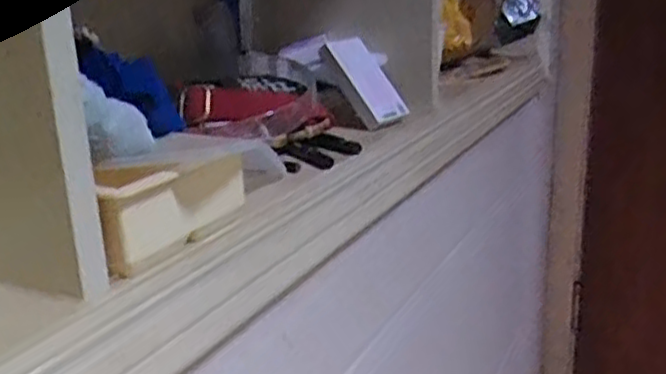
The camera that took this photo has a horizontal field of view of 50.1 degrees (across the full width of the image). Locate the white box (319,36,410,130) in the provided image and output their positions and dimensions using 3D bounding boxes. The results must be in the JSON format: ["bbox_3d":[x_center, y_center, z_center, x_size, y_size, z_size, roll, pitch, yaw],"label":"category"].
[{"bbox_3d":[0.029,-0.099,0.665,0.051,0.094,0.015,-24,-15,-43],"label":"white box"}]

